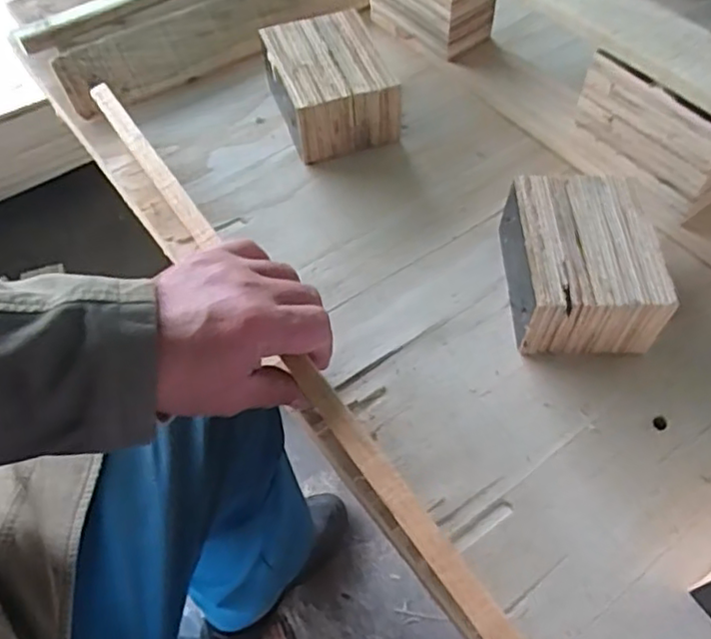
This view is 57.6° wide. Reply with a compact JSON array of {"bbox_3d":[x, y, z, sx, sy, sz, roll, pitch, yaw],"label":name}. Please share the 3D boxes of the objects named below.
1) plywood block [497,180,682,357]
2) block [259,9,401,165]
[{"bbox_3d":[0.163,-0.041,0.474,0.094,0.065,0.124,2,53,2],"label":"plywood block"},{"bbox_3d":[-0.026,-0.220,0.600,0.098,0.062,0.139,-15,55,-11],"label":"block"}]

